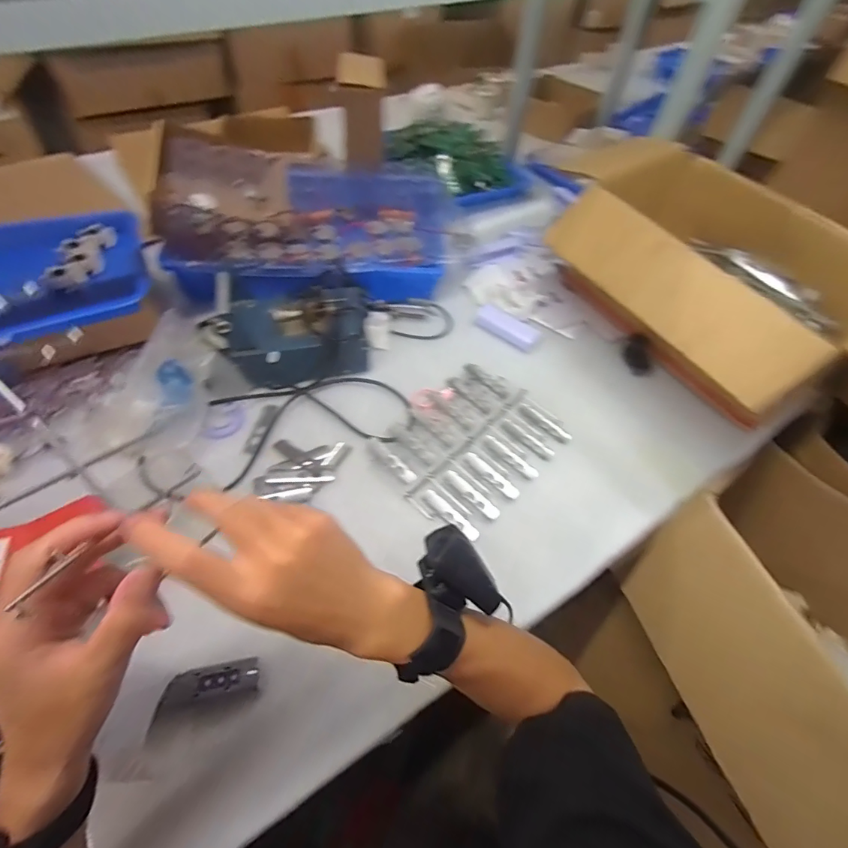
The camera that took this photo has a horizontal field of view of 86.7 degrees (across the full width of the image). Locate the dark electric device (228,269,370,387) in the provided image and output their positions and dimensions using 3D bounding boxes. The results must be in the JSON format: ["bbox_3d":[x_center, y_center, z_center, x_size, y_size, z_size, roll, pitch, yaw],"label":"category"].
[{"bbox_3d":[-0.174,-0.131,0.626,0.181,0.093,0.114,-7,56,-8],"label":"dark electric device"}]

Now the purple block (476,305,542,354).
[{"bbox_3d":[0.133,-0.154,0.720,0.102,0.019,0.048,30,58,16],"label":"purple block"}]

